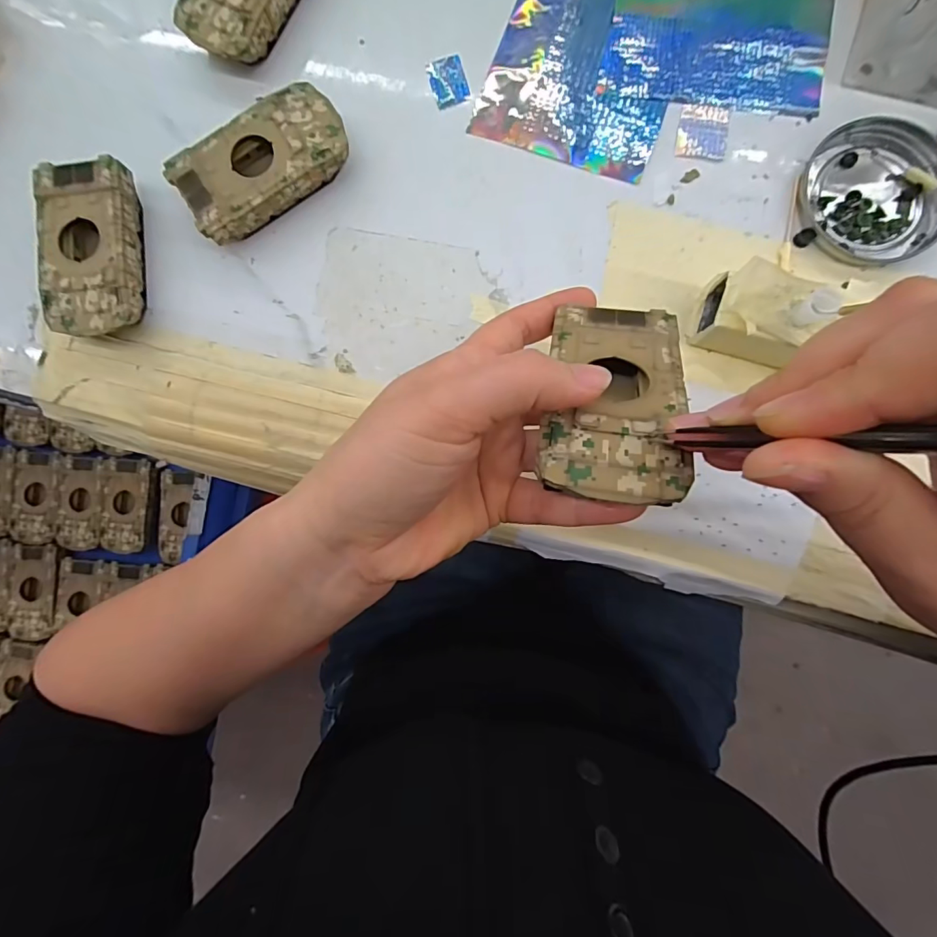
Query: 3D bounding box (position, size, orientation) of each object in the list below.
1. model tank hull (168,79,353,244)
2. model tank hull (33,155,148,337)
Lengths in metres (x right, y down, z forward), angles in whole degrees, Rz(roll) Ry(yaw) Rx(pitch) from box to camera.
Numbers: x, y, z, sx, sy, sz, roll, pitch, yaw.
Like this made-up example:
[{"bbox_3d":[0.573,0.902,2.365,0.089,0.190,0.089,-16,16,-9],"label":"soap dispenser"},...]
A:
[{"bbox_3d":[-0.116,-0.174,0.275,0.095,0.026,0.050,-34,86,2],"label":"model tank hull"},{"bbox_3d":[-0.217,-0.125,0.278,0.049,0.027,0.095,-3,87,4],"label":"model tank hull"}]

